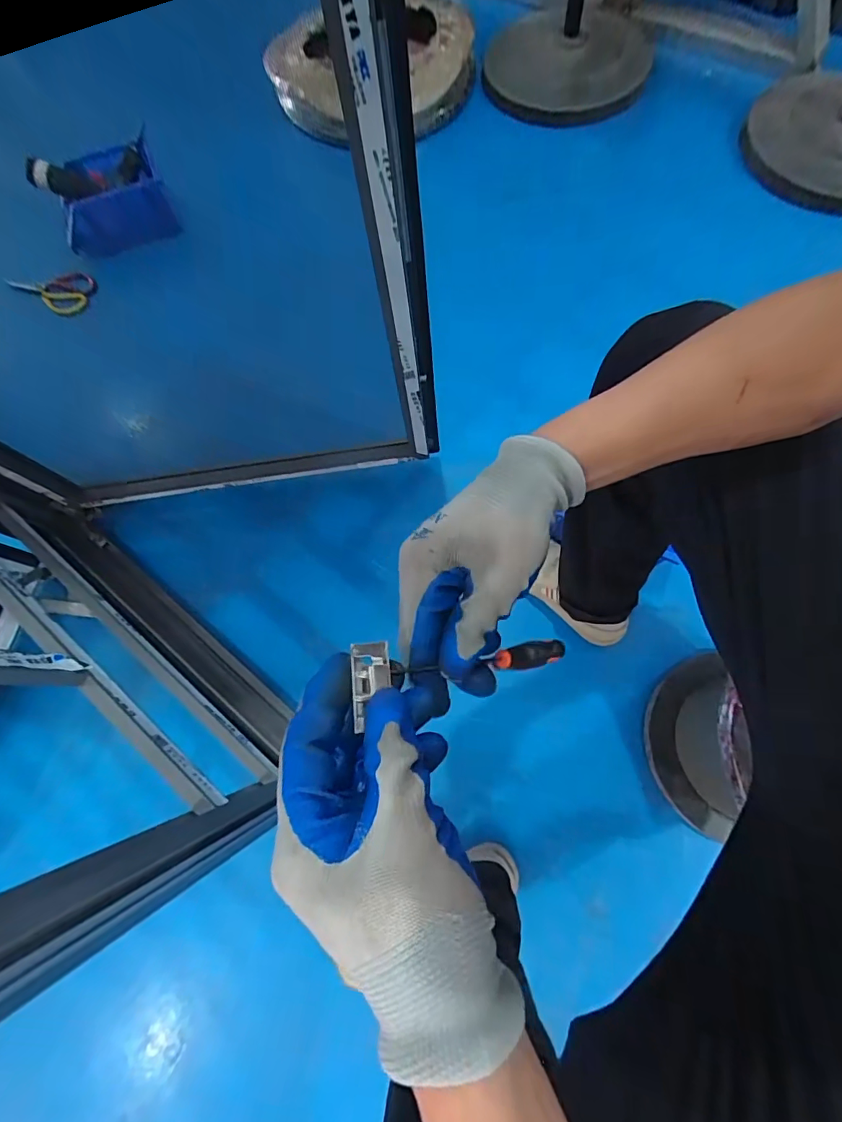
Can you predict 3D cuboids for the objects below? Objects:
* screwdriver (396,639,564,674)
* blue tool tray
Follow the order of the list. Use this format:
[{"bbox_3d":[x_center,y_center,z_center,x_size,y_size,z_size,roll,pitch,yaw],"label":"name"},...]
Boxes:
[{"bbox_3d":[0.035,0.062,0.290,0.119,0.022,0.016,-1,72,-25],"label":"screwdriver"},{"bbox_3d":[-0.672,-0.792,1.020,0.234,0.123,0.148,-21,74,-4],"label":"blue tool tray"}]

